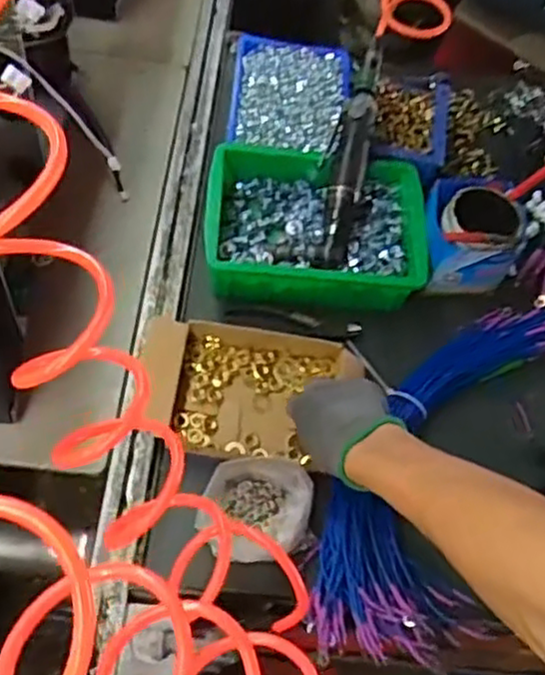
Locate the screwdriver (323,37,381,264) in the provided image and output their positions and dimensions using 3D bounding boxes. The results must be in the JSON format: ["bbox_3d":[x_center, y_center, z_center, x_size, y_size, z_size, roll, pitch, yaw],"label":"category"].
[{"bbox_3d":[0.094,-0.218,0.828,0.034,0.033,0.278,11,79,3],"label":"screwdriver"}]

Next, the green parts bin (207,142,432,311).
[{"bbox_3d":[0.048,-0.128,0.836,0.250,0.069,0.200,7,61,-4],"label":"green parts bin"}]

